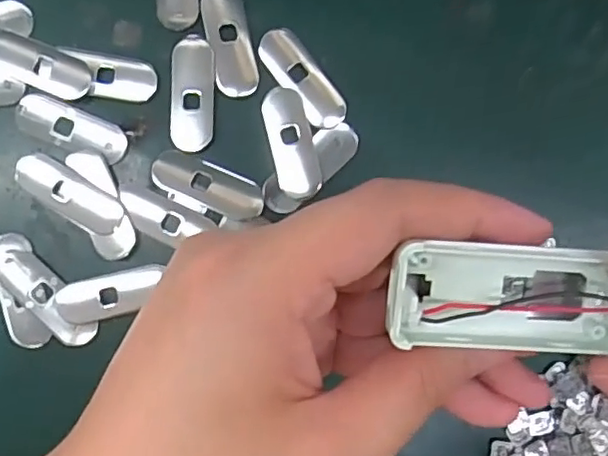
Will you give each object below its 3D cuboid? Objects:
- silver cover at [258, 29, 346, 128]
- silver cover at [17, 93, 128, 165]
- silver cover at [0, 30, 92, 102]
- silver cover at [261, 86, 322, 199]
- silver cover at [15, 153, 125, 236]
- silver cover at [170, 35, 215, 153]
[{"bbox_3d":[0.000,-0.067,0.274,0.019,0.004,0.050,-36,90,-4],"label":"silver cover"},{"bbox_3d":[-0.103,-0.044,0.271,0.049,0.004,0.018,23,87,-2],"label":"silver cover"},{"bbox_3d":[-0.117,-0.071,0.268,0.049,0.008,0.019,25,87,-2],"label":"silver cover"},{"bbox_3d":[-0.005,-0.038,0.273,0.020,0.004,0.049,-12,89,-3],"label":"silver cover"},{"bbox_3d":[-0.103,-0.015,0.270,0.049,0.005,0.018,32,87,-2],"label":"silver cover"},{"bbox_3d":[-0.050,-0.060,0.273,0.019,0.004,0.050,2,88,-3],"label":"silver cover"}]

